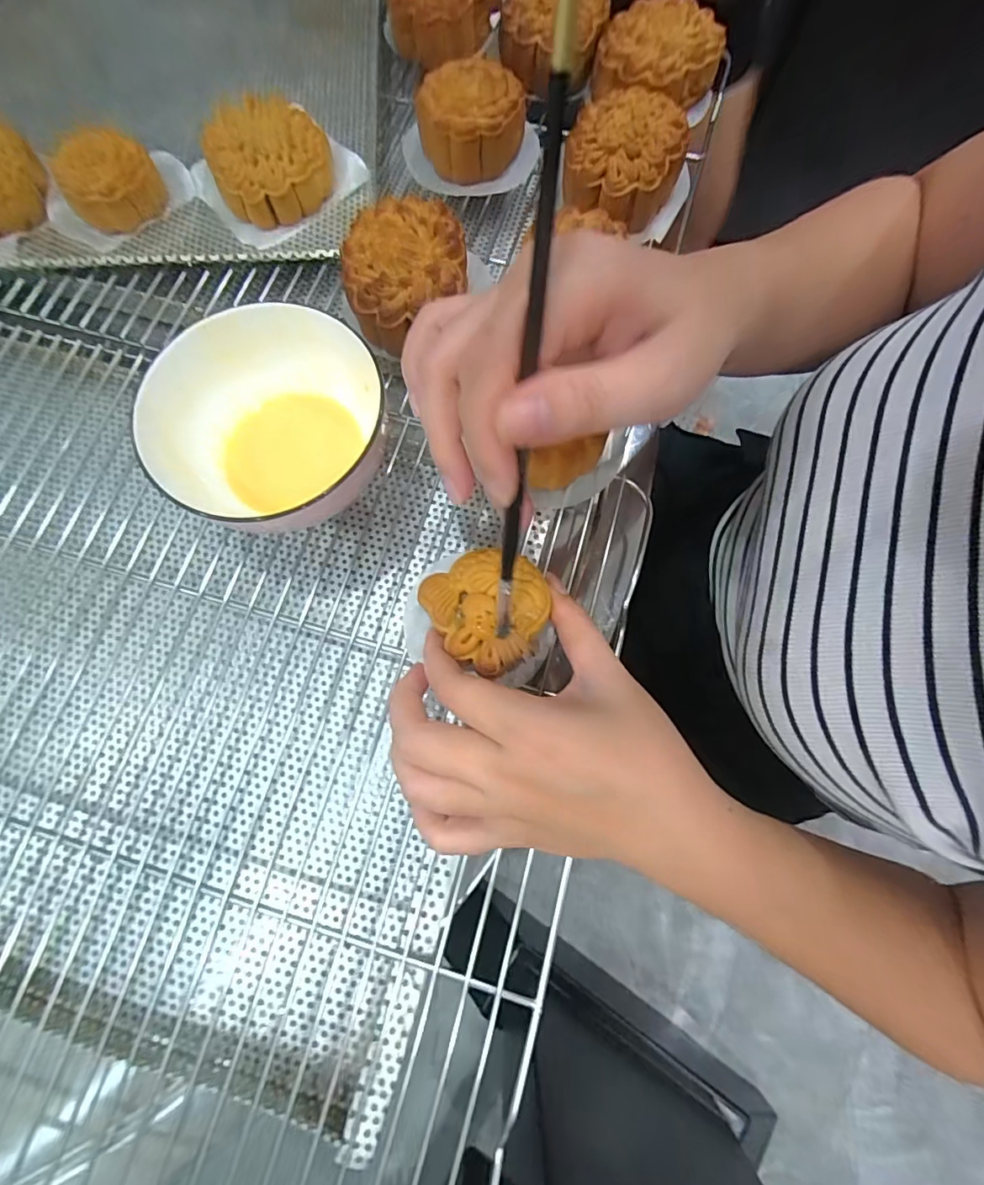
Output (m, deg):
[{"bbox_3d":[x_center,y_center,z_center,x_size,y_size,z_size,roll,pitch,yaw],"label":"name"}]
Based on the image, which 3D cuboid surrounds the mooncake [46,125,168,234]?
[{"bbox_3d":[-0.254,-0.273,0.323,0.058,0.033,0.058,0,74,1],"label":"mooncake"}]

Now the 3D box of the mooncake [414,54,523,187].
[{"bbox_3d":[-0.015,-0.325,0.335,0.063,0.042,0.063,0,74,1],"label":"mooncake"}]

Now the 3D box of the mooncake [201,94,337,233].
[{"bbox_3d":[-0.151,-0.294,0.329,0.076,0.034,0.076,0,74,1],"label":"mooncake"}]

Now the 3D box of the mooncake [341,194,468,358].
[{"bbox_3d":[-0.053,-0.197,0.294,0.071,0.033,0.089,-10,75,-2],"label":"mooncake"}]

